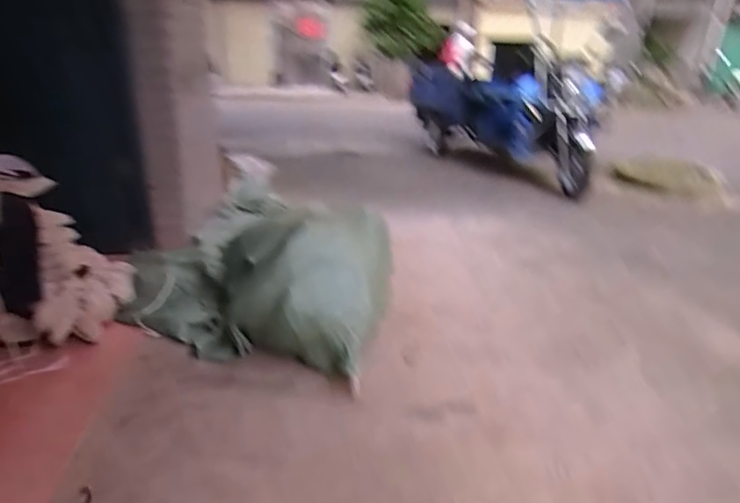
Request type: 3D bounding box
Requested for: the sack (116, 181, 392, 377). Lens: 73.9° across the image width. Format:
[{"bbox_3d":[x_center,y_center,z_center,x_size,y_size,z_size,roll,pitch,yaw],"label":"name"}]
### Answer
[{"bbox_3d":[-0.412,0.044,1.602,0.948,0.323,0.571,7,24,11],"label":"sack"}]

